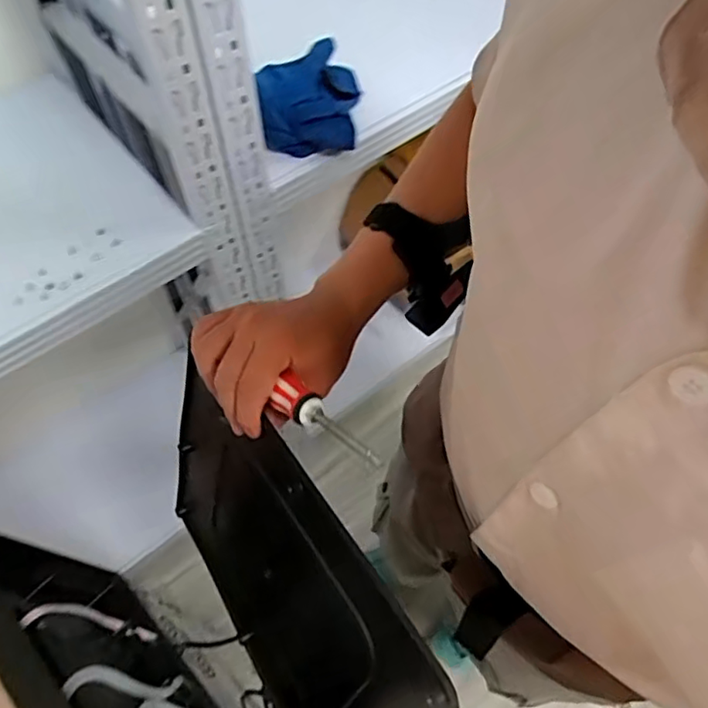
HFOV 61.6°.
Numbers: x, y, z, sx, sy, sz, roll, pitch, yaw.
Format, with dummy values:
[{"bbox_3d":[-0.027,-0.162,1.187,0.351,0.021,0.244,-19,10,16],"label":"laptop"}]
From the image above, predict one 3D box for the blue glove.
[{"bbox_3d":[-0.057,-0.337,0.773,0.118,0.072,0.151,-1,59,-1],"label":"blue glove"}]

